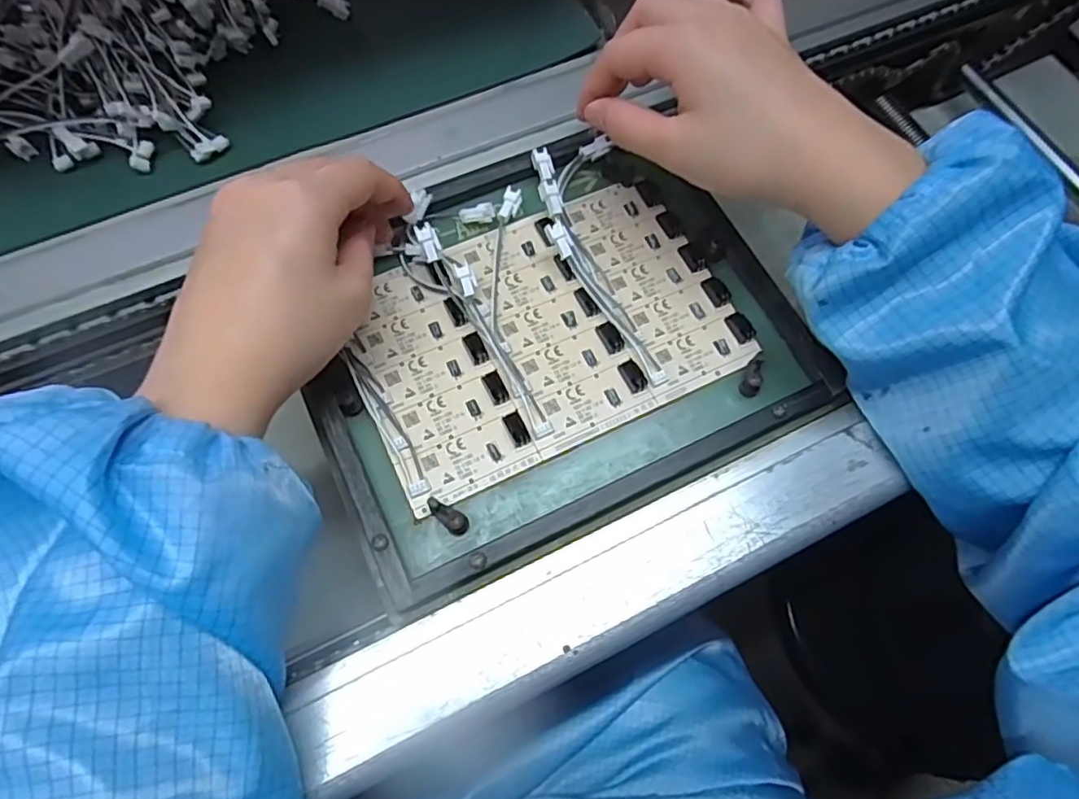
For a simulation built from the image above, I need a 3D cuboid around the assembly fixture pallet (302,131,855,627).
[{"bbox_3d":[0.004,-0.036,0.320,0.240,0.019,0.197,-24,72,-11],"label":"assembly fixture pallet"}]

